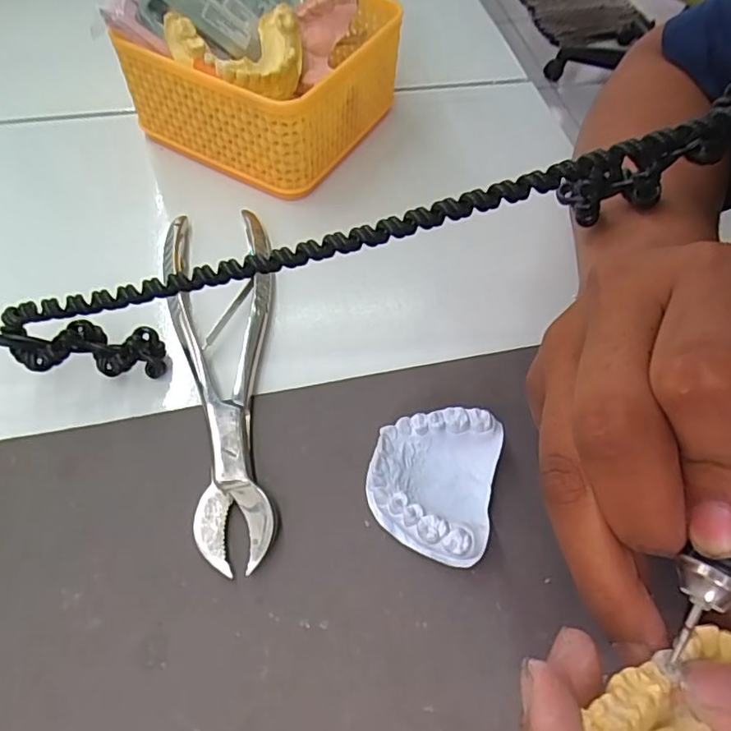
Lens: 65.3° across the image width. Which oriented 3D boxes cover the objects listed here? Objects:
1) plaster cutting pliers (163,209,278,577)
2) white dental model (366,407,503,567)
[{"bbox_3d":[-0.069,-0.001,0.270,0.052,0.011,0.190,-5,58,-7],"label":"plaster cutting pliers"},{"bbox_3d":[0.027,0.047,0.237,0.049,0.022,0.059,14,57,5],"label":"white dental model"}]

